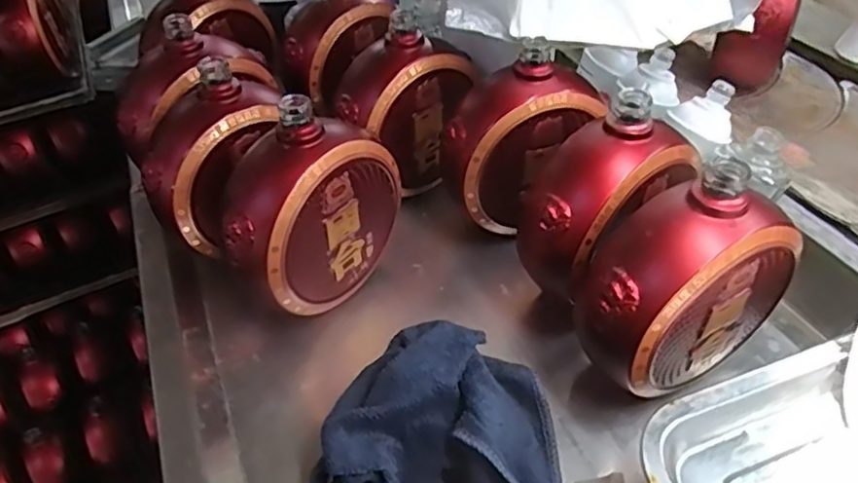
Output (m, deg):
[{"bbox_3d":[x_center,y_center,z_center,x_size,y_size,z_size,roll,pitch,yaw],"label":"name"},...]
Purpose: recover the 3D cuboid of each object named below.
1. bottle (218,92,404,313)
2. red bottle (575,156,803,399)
[{"bbox_3d":[-0.085,-0.025,0.435,0.066,0.137,0.132,29,53,30],"label":"bottle"},{"bbox_3d":[0.150,0.025,0.365,0.136,0.126,0.064,-24,47,-18],"label":"red bottle"}]

